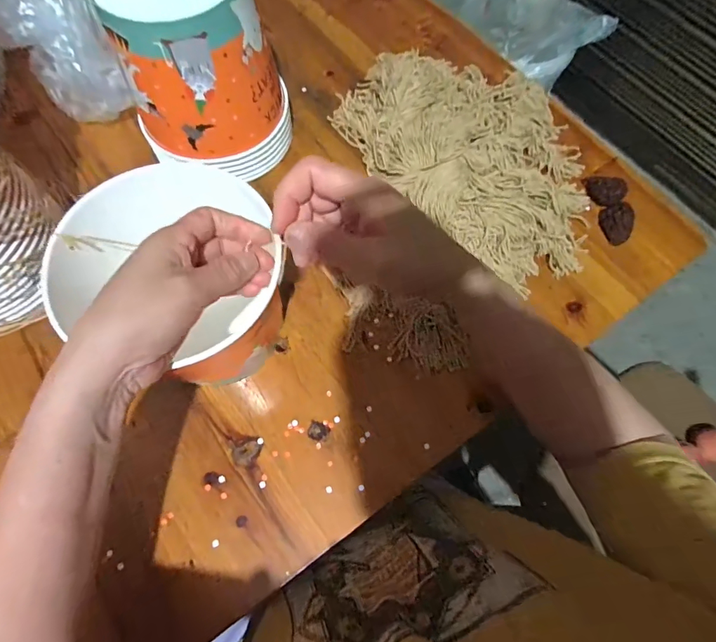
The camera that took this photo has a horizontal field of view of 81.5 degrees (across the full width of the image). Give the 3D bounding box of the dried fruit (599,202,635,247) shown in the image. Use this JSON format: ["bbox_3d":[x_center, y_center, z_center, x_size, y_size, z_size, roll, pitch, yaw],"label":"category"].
[{"bbox_3d":[0.285,-0.110,0.455,0.028,0.021,0.043,9,69,2],"label":"dried fruit"}]

